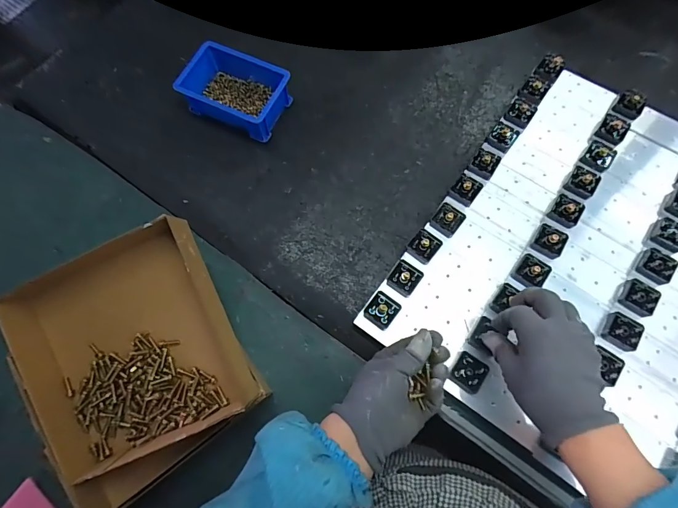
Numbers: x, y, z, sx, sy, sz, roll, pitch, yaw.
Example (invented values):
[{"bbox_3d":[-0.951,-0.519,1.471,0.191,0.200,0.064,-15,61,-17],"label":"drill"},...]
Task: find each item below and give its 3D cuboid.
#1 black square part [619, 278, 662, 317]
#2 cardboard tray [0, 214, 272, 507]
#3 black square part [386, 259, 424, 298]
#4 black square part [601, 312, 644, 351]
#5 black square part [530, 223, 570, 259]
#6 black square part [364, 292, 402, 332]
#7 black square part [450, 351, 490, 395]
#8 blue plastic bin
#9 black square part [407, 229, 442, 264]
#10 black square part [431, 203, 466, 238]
[{"bbox_3d":[0.364,0.053,0.451,0.035,0.016,0.039,33,75,13],"label":"black square part"},{"bbox_3d":[-0.227,0.119,0.405,0.236,0.058,0.254,-27,90,5],"label":"cardboard tray"},{"bbox_3d":[0.082,0.031,0.465,0.035,0.018,0.036,32,74,13],"label":"black square part"},{"bbox_3d":[0.336,0.091,0.441,0.039,0.014,0.043,25,73,11],"label":"black square part"},{"bbox_3d":[0.269,-0.017,0.474,0.036,0.019,0.044,25,73,11],"label":"black square part"},{"bbox_3d":[0.053,0.067,0.449,0.034,0.021,0.039,33,75,13],"label":"black square part"},{"bbox_3d":[0.148,0.134,0.421,0.036,0.007,0.037,35,79,12],"label":"black square part"},{"bbox_3d":[-0.152,-0.245,0.564,0.161,0.058,0.116,21,72,10],"label":"blue plastic bin"},{"bbox_3d":[0.110,-0.011,0.476,0.035,0.018,0.039,35,75,14],"label":"black square part"},{"bbox_3d":[0.143,-0.045,0.485,0.035,0.020,0.042,34,75,14],"label":"black square part"}]

